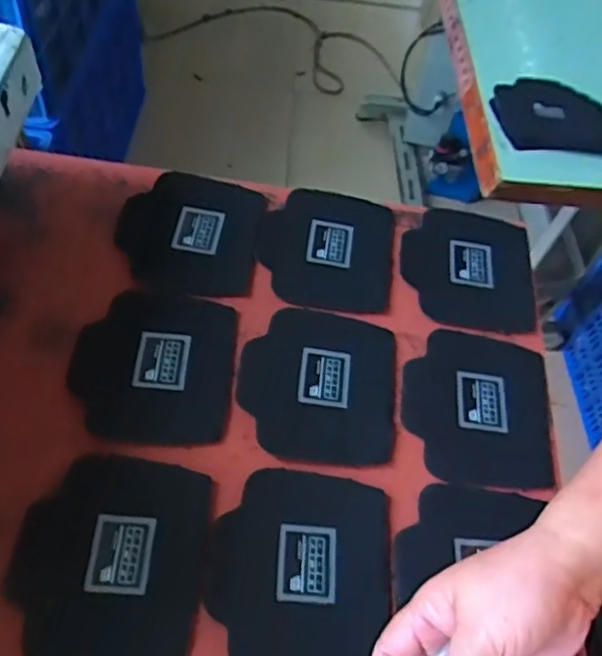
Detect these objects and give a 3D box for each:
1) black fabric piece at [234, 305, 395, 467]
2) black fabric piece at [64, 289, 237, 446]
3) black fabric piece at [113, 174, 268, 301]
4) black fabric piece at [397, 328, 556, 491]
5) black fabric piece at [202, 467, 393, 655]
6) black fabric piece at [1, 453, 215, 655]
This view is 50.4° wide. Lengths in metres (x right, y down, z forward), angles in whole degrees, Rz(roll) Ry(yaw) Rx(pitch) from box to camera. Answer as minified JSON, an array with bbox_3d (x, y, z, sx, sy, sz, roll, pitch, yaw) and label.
[{"bbox_3d":[0.013,0.042,0.497,0.119,0.006,0.126,7,58,-3],"label":"black fabric piece"},{"bbox_3d":[-0.112,0.025,0.491,0.118,0.009,0.127,6,56,-4],"label":"black fabric piece"},{"bbox_3d":[-0.097,-0.086,0.565,0.119,0.008,0.124,11,60,-6],"label":"black fabric piece"},{"bbox_3d":[0.137,0.059,0.502,0.115,0.006,0.127,9,57,-2],"label":"black fabric piece"},{"bbox_3d":[0.000,0.158,0.422,0.120,0.004,0.127,6,60,-6],"label":"black fabric piece"},{"bbox_3d":[-0.121,0.146,0.411,0.117,0.005,0.126,7,59,-3],"label":"black fabric piece"}]

